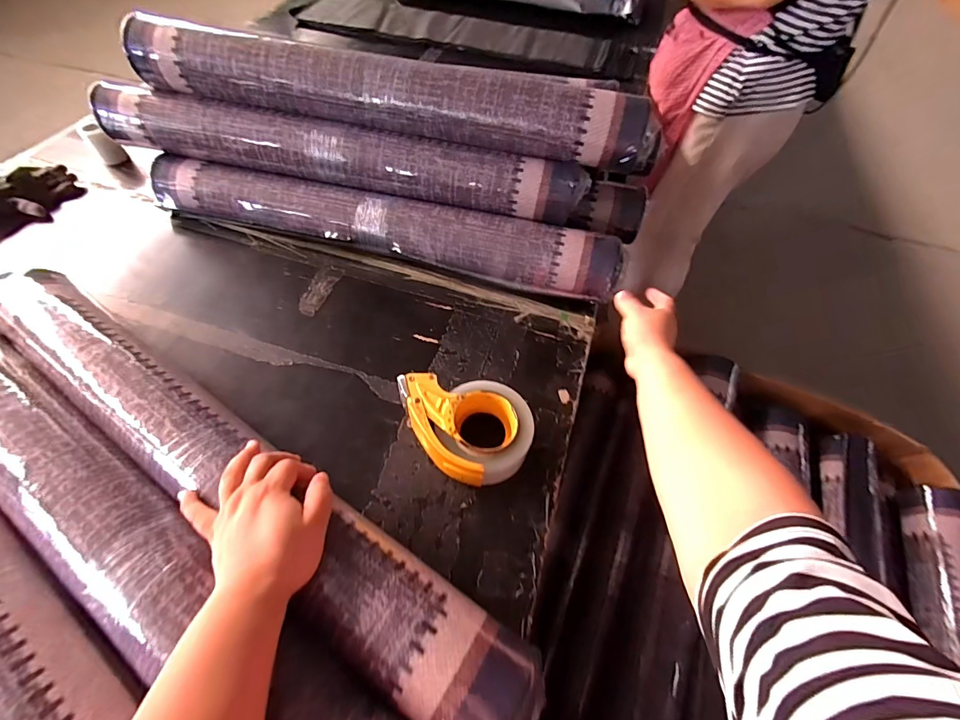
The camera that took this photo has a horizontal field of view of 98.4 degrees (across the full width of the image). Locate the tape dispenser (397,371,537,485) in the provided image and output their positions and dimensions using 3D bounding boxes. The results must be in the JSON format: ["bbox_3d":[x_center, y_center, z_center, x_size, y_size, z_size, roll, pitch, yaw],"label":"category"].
[{"bbox_3d":[-0.019,0.088,0.508,0.159,0.059,0.120,4,57,1],"label":"tape dispenser"}]

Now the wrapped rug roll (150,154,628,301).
[{"bbox_3d":[-0.167,-0.212,0.679,0.780,0.087,0.087,12,58,6],"label":"wrapped rug roll"}]

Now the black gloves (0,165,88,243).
[{"bbox_3d":[-0.837,-0.288,0.745,0.194,0.051,0.100,-38,66,-24],"label":"black gloves"}]

